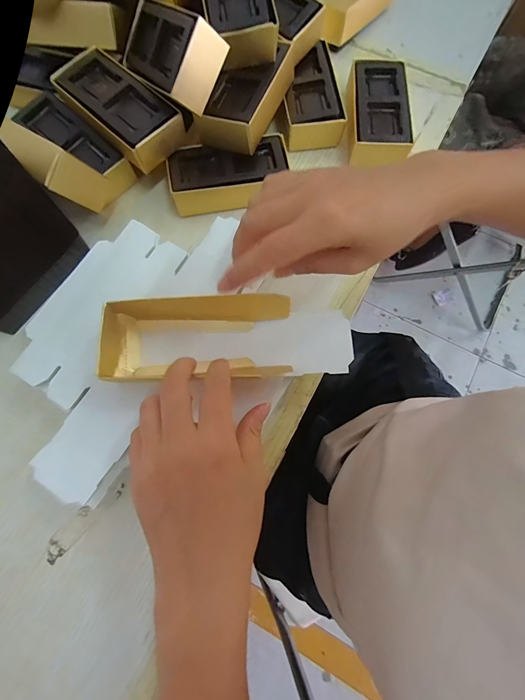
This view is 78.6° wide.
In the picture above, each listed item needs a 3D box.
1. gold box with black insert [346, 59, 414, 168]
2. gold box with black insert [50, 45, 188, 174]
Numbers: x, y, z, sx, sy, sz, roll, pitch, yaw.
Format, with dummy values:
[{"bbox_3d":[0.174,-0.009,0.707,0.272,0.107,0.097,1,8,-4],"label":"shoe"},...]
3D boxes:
[{"bbox_3d":[0.117,-0.245,0.339,0.061,0.033,0.121,3,75,1],"label":"gold box with black insert"},{"bbox_3d":[-0.135,-0.221,0.301,0.113,0.036,0.062,41,78,10],"label":"gold box with black insert"}]

